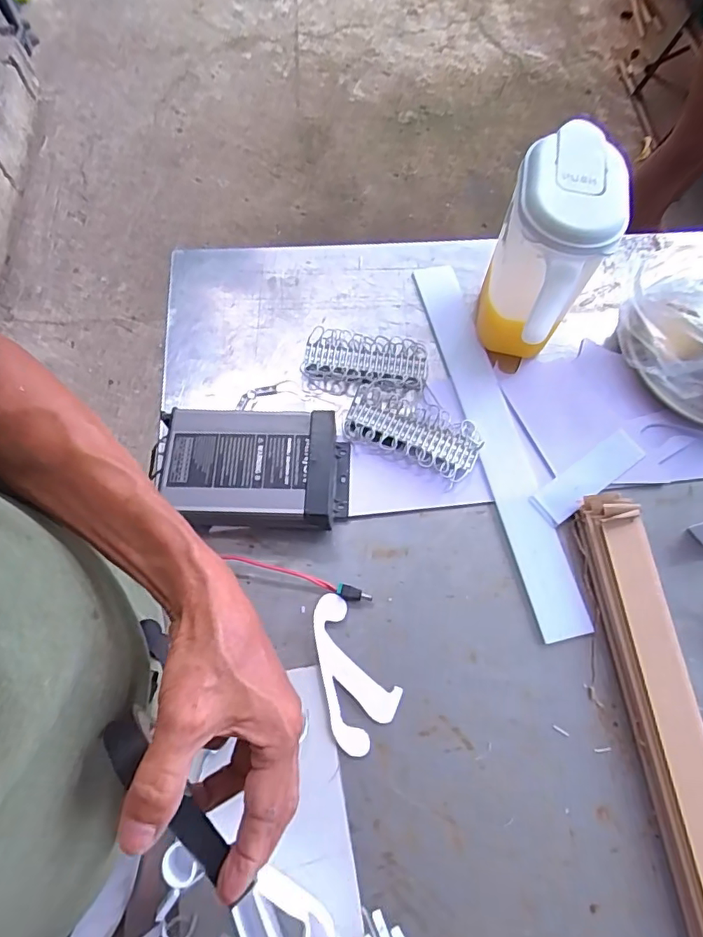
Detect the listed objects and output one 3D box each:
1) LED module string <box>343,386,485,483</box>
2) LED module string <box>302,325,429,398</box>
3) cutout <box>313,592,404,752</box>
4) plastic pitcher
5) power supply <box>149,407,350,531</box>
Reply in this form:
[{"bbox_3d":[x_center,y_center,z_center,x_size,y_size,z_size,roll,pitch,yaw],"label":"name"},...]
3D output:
[{"bbox_3d":[0.065,-0.040,0.565,0.143,0.013,0.067,23,69,9],"label":"LED module string"},{"bbox_3d":[0.016,-0.118,0.595,0.137,0.017,0.072,7,67,2],"label":"LED module string"},{"bbox_3d":[-0.008,0.185,0.477,0.068,0.004,0.125,-32,75,-16],"label":"cutout"},{"bbox_3d":[0.195,-0.204,0.543,0.093,0.192,0.160,14,68,5],"label":"plastic pitcher"},{"bbox_3d":[-0.096,0.002,0.526,0.186,0.052,0.110,1,67,0],"label":"power supply"}]

